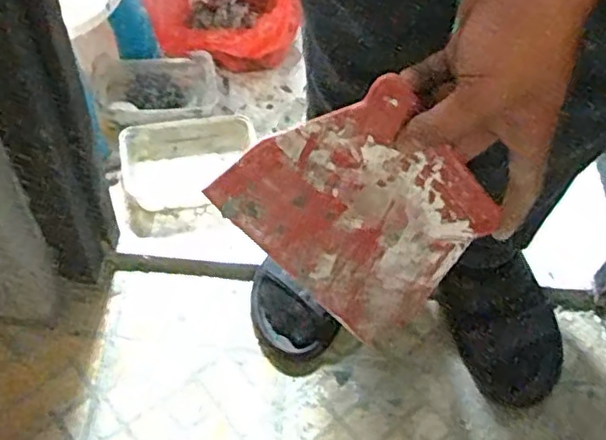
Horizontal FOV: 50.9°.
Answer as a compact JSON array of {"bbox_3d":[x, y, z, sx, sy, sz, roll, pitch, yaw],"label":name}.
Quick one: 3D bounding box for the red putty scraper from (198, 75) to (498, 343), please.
[{"bbox_3d":[0.044,-0.002,0.407,0.129,0.170,0.009,-39,30,11],"label":"red putty scraper"}]

